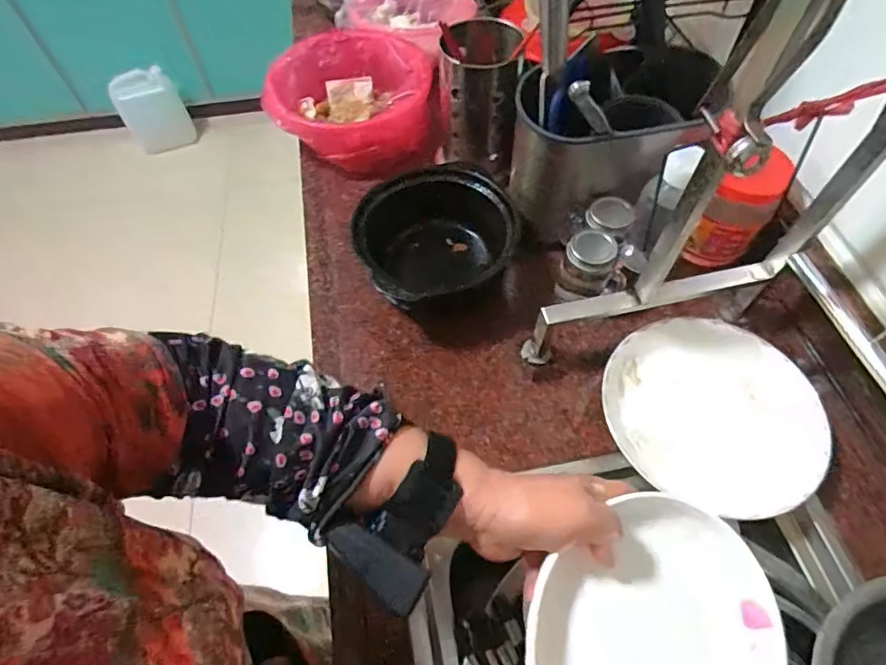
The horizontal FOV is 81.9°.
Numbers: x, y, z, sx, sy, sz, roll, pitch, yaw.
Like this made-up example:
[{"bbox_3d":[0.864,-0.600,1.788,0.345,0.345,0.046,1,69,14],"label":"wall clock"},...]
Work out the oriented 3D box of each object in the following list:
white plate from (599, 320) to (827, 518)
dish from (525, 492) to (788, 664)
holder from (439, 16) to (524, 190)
[{"bbox_3d":[0.258,0.078,0.499,0.184,0.042,0.190,-1,58,1],"label":"white plate"},{"bbox_3d":[0.138,0.201,0.335,0.177,0.041,0.177,2,76,-10],"label":"dish"},{"bbox_3d":[0.046,-0.291,0.645,0.090,0.152,0.099,2,58,3],"label":"holder"}]

